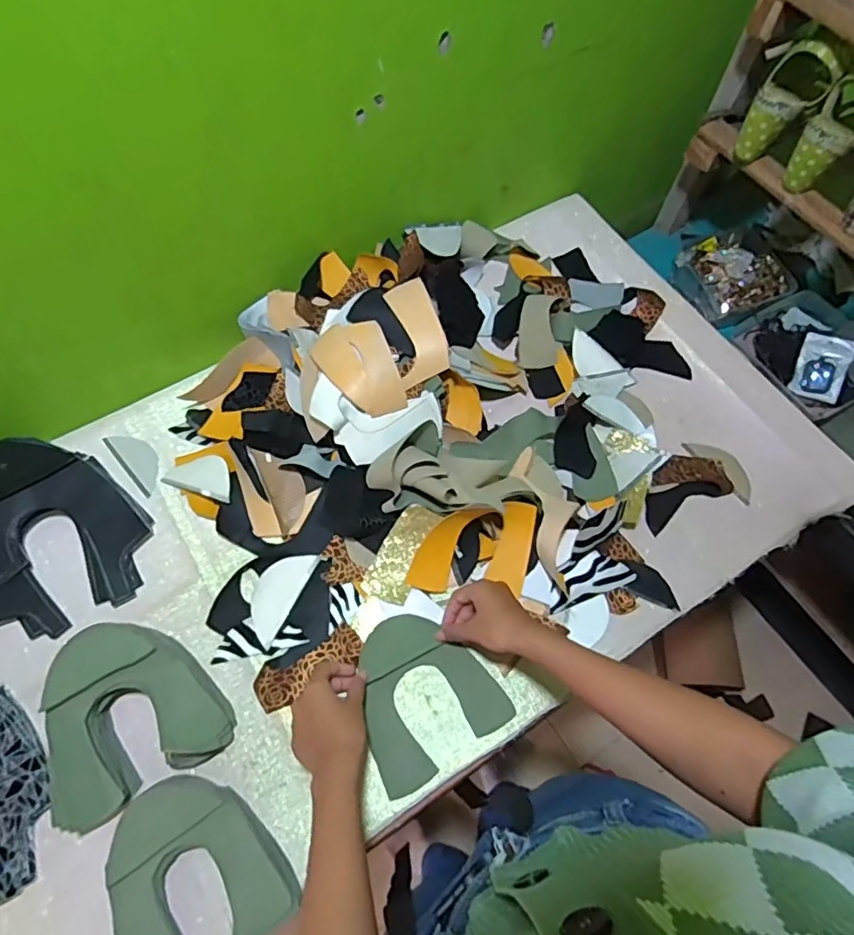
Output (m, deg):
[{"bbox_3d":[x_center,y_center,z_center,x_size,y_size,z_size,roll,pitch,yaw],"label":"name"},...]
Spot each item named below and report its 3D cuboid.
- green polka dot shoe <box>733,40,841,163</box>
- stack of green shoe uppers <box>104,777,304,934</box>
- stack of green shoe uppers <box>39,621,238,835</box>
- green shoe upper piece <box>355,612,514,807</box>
[{"bbox_3d":[0.476,-0.494,0.777,0.075,0.146,0.073,-19,66,-34],"label":"green polka dot shoe"},{"bbox_3d":[-0.226,0.383,0.541,0.157,0.027,0.160,-31,71,-15],"label":"stack of green shoe uppers"},{"bbox_3d":[-0.313,0.250,0.589,0.166,0.048,0.168,-30,70,-14],"label":"stack of green shoe uppers"},{"bbox_3d":[-0.010,0.241,0.622,0.150,0.010,0.155,-30,70,-14],"label":"green shoe upper piece"}]

